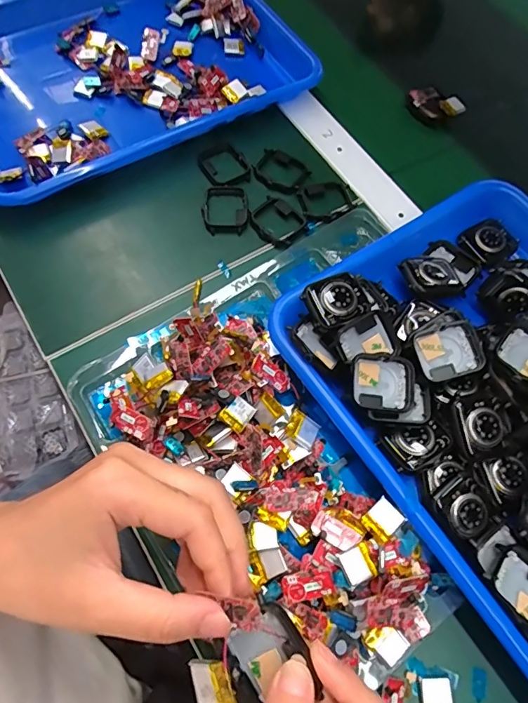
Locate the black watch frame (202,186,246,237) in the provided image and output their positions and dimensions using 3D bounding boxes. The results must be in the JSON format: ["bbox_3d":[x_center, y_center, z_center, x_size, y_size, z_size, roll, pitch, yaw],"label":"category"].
[{"bbox_3d":[-0.033,-0.118,0.381,0.036,0.009,0.045,-2,64,-2],"label":"black watch frame"}]

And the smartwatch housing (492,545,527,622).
[{"bbox_3d":[0.151,0.135,0.260,0.034,0.011,0.038,-39,70,-18],"label":"smartwatch housing"}]

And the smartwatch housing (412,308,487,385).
[{"bbox_3d":[0.121,-0.002,0.303,0.042,0.011,0.042,-26,77,2],"label":"smartwatch housing"}]

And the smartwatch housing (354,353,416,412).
[{"bbox_3d":[0.078,0.021,0.296,0.040,0.010,0.035,4,74,-4],"label":"smartwatch housing"}]

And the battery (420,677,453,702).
[{"bbox_3d":[0.099,0.198,0.257,0.018,0.004,0.020,0,64,0],"label":"battery"}]

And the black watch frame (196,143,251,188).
[{"bbox_3d":[-0.036,-0.165,0.403,0.038,0.007,0.050,-25,67,-12],"label":"black watch frame"}]

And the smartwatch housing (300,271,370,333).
[{"bbox_3d":[0.049,-0.035,0.309,0.041,0.007,0.035,-27,77,-10],"label":"smartwatch housing"}]

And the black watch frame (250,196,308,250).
[{"bbox_3d":[0.011,-0.108,0.381,0.042,0.010,0.039,42,70,18],"label":"black watch frame"}]

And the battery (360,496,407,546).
[{"bbox_3d":[0.070,0.100,0.269,0.021,0.007,0.018,-36,69,-17],"label":"battery"}]

